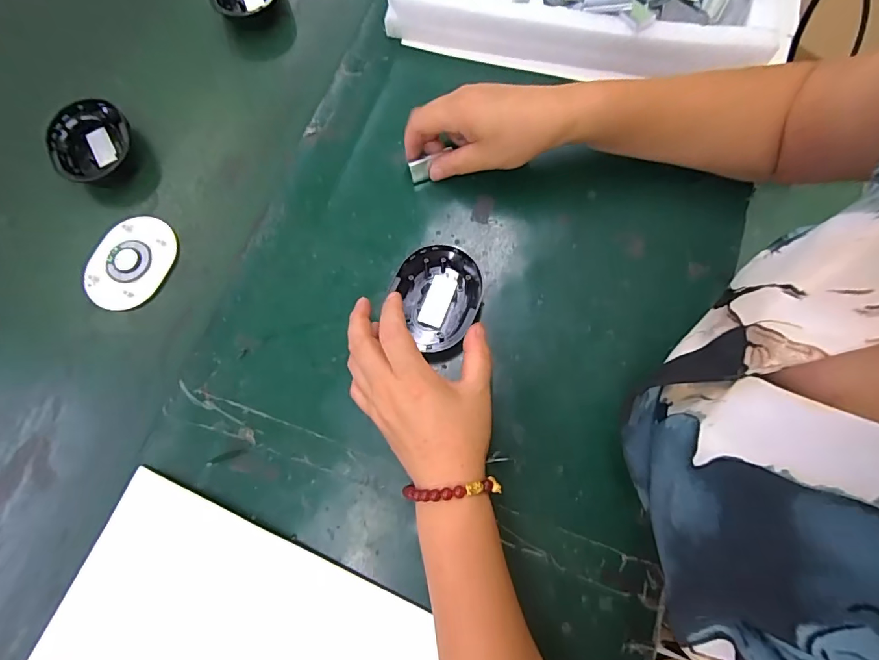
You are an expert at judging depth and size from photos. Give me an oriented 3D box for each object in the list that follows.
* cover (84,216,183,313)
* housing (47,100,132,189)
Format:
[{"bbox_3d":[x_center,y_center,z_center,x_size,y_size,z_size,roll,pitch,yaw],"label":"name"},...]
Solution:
[{"bbox_3d":[-0.278,-0.061,0.396,0.067,0.007,0.090,22,77,8],"label":"cover"},{"bbox_3d":[-0.332,-0.178,0.424,0.071,0.026,0.082,-37,77,-7],"label":"housing"}]

